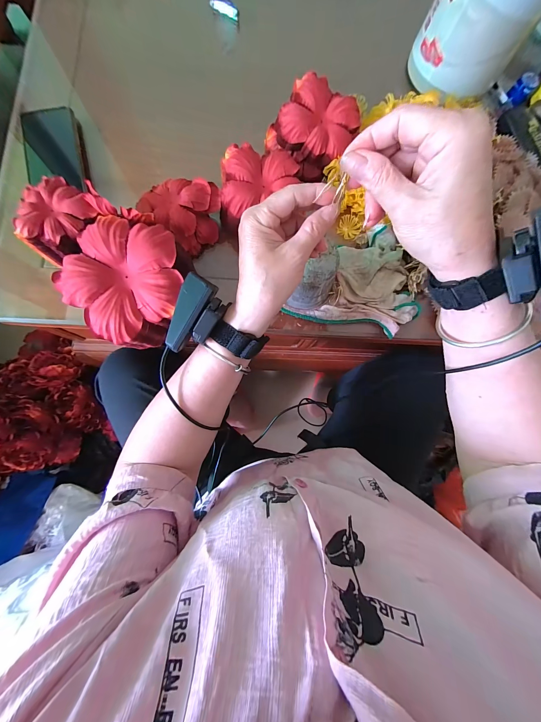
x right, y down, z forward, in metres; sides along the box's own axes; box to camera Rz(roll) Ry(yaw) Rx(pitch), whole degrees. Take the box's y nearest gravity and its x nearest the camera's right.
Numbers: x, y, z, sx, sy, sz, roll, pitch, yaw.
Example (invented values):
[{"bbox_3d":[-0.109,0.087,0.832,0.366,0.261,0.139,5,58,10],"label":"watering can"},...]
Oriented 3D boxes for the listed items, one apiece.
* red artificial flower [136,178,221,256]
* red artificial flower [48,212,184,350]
[{"bbox_3d":[-0.122,-0.204,0.362,0.102,0.047,0.088,23,81,0],"label":"red artificial flower"},{"bbox_3d":[-0.161,-0.089,0.293,0.130,0.045,0.126,1,81,-4],"label":"red artificial flower"}]

